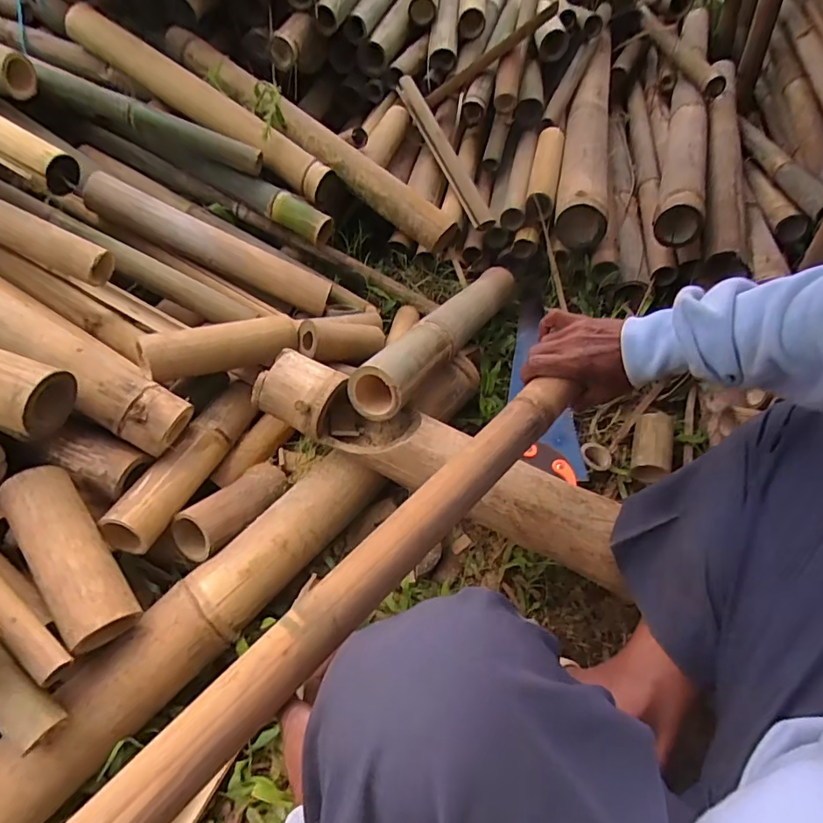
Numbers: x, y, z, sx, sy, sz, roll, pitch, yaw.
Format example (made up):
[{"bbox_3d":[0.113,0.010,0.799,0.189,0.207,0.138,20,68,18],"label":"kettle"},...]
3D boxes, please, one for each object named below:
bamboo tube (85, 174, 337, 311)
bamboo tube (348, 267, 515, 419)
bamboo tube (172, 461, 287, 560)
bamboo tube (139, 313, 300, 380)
[{"bbox_3d":[-0.321,-0.269,0.825,0.388,0.052,0.055,23,53,-13],"label":"bamboo tube"},{"bbox_3d":[0.065,-0.136,0.772,0.059,0.065,0.504,25,38,14],"label":"bamboo tube"},{"bbox_3d":[-0.220,0.117,0.641,0.055,0.051,0.157,28,39,17],"label":"bamboo tube"},{"bbox_3d":[-0.259,-0.089,0.697,0.203,0.066,0.050,-16,55,-32],"label":"bamboo tube"}]

